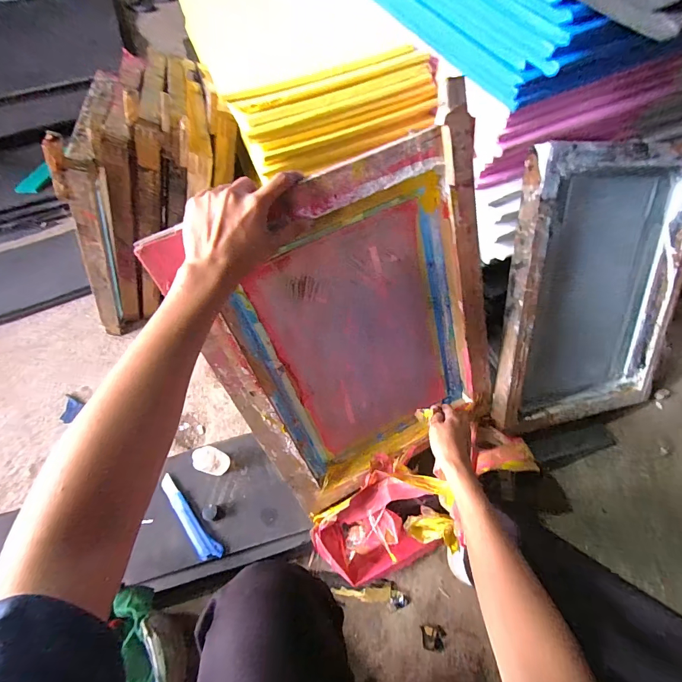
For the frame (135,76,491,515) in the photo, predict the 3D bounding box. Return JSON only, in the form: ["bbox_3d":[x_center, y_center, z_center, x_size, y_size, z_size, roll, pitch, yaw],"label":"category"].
[{"bbox_3d":[0.035,0.004,0.481,0.371,0.442,0.042,-26,33,-11],"label":"frame"}]

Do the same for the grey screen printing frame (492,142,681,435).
[{"bbox_3d":[0.424,-0.072,0.593,0.328,0.446,0.062,-8,21,-18],"label":"grey screen printing frame"}]

